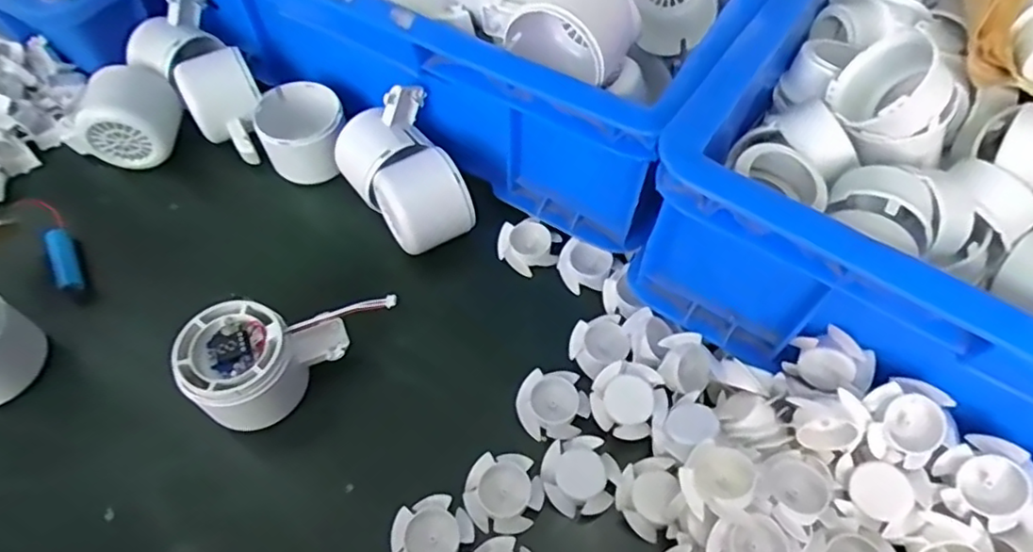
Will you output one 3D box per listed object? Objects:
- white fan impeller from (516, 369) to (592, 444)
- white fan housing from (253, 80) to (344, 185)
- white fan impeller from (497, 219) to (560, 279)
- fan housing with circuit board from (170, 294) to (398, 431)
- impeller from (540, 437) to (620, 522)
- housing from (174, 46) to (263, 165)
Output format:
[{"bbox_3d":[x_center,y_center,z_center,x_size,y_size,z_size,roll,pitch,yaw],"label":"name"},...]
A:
[{"bbox_3d":[0.021,0.074,0.348,0.039,0.013,0.037,-1,58,0],"label":"white fan impeller"},{"bbox_3d":[-0.151,-0.104,0.437,0.055,0.044,0.062,-17,60,-10],"label":"white fan housing"},{"bbox_3d":[0.009,-0.020,0.409,0.040,0.013,0.037,0,58,0],"label":"white fan impeller"},{"bbox_3d":[-0.126,0.039,0.342,0.111,0.057,0.058,-32,63,-18],"label":"fan housing with circuit board"},{"bbox_3d":[0.034,0.107,0.328,0.040,0.010,0.039,0,58,0],"label":"impeller"},{"bbox_3d":[-0.208,-0.121,0.438,0.050,0.050,0.062,-24,61,-14],"label":"housing"}]

